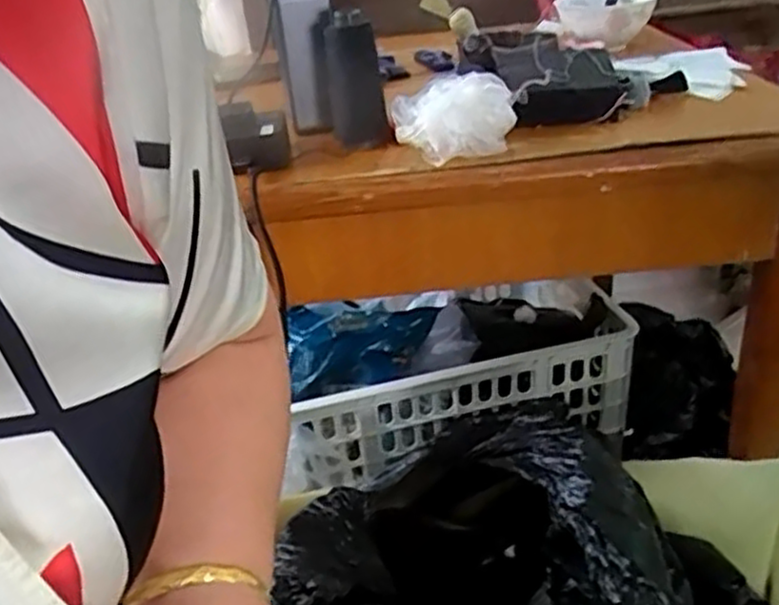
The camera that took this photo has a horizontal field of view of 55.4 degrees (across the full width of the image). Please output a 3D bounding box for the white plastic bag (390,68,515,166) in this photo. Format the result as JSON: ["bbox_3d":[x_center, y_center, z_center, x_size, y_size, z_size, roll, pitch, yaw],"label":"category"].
[{"bbox_3d":[0.053,-0.154,0.612,0.098,0.050,0.071,-2,29,7],"label":"white plastic bag"}]

